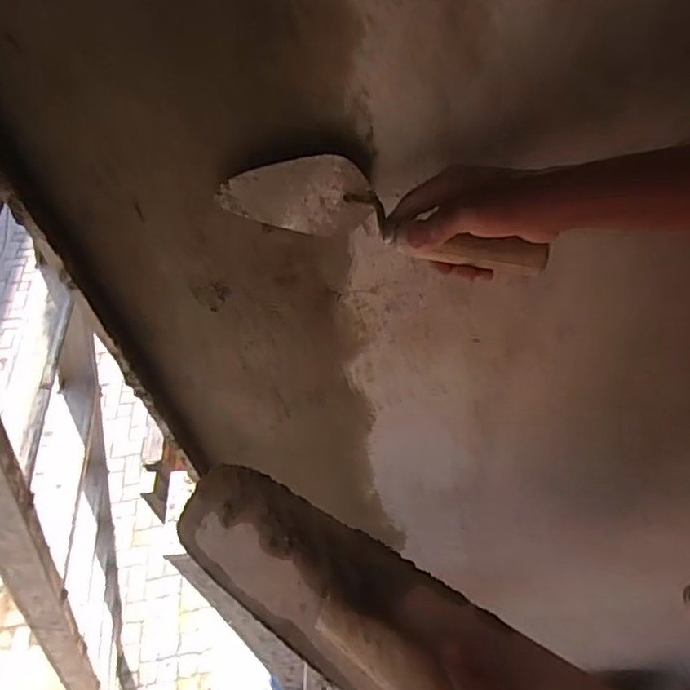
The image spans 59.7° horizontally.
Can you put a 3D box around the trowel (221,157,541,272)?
[{"bbox_3d":[0.030,-0.105,0.508,0.274,0.085,0.040,17,54,11],"label":"trowel"}]

